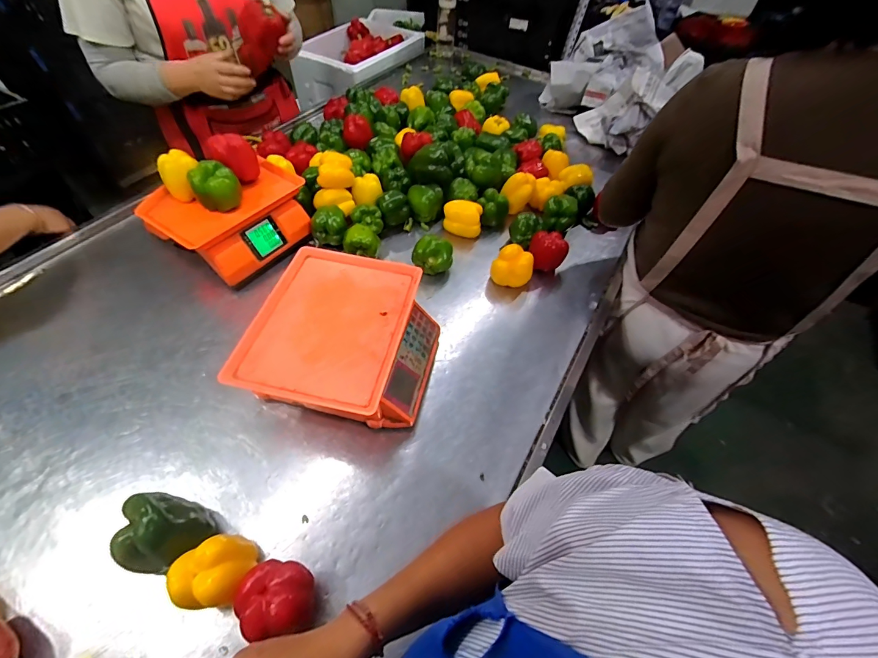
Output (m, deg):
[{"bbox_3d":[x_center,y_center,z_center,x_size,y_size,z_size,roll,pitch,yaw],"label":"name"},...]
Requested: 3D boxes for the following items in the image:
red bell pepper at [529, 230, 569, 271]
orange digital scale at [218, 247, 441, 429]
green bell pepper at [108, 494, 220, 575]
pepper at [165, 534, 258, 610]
[{"bbox_3d":[0.251,-0.181,0.889,0.083,0.077,0.066,11,55,4],"label":"red bell pepper"},{"bbox_3d":[-0.156,0.024,0.671,0.282,0.122,0.285,11,54,4],"label":"orange digital scale"},{"bbox_3d":[-0.351,0.265,0.492,0.084,0.114,0.083,2,54,-3],"label":"green bell pepper"},{"bbox_3d":[-0.279,0.305,0.484,0.072,0.088,0.075,2,54,-3],"label":"pepper"}]

